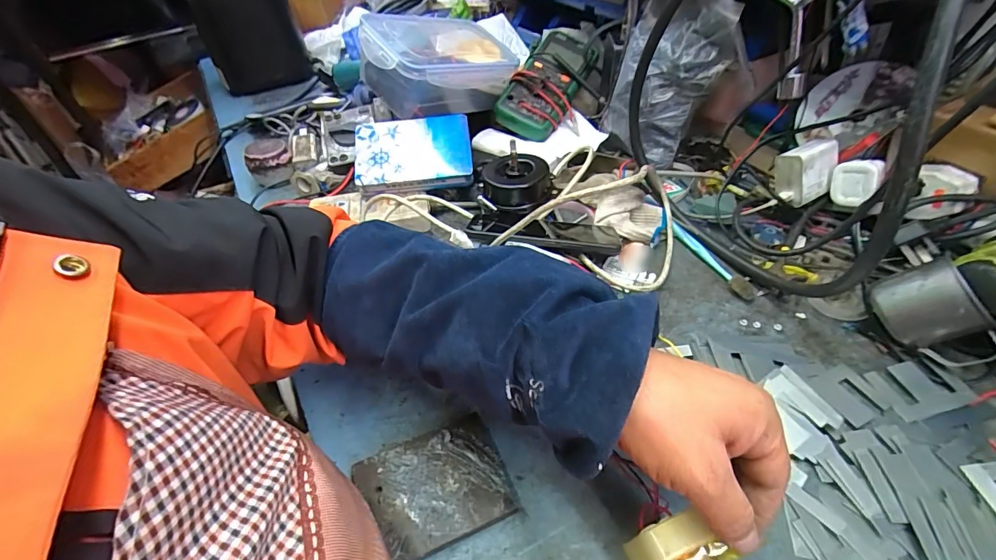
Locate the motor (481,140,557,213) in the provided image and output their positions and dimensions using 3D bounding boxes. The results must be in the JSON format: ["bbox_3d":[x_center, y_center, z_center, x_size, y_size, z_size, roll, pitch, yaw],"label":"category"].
[{"bbox_3d":[0.025,-0.116,0.508,0.082,0.061,0.080,0,47,3],"label":"motor"}]

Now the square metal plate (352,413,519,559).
[{"bbox_3d":[-0.047,0.156,0.320,0.100,0.015,0.079,-21,48,-14],"label":"square metal plate"}]

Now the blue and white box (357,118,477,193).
[{"bbox_3d":[-0.109,-0.163,0.549,0.145,0.021,0.099,-5,69,-3],"label":"blue and white box"}]

